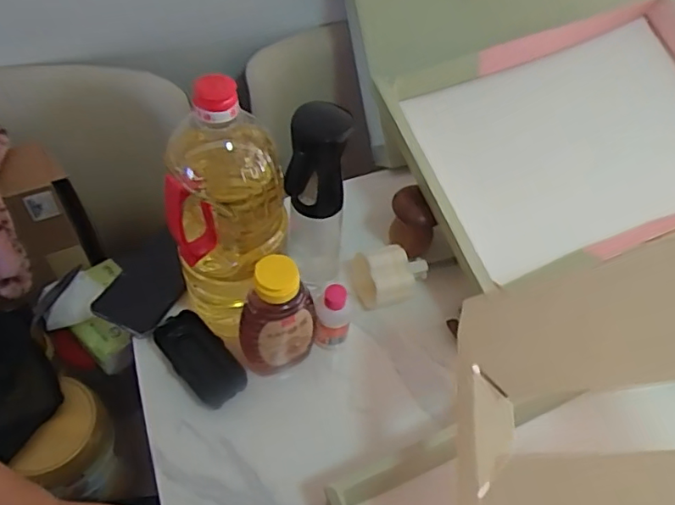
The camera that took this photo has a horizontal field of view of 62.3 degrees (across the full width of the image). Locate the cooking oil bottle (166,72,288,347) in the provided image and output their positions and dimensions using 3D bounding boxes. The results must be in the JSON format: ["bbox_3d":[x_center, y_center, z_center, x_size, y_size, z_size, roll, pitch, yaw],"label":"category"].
[{"bbox_3d":[-0.105,-0.033,0.529,0.106,0.275,0.106,-1,54,-6],"label":"cooking oil bottle"}]

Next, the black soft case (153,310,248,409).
[{"bbox_3d":[-0.142,0.109,0.581,0.053,0.019,0.109,-33,63,-25],"label":"black soft case"}]

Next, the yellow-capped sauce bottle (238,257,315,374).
[{"bbox_3d":[-0.060,0.064,0.555,0.075,0.160,0.051,-19,52,-18],"label":"yellow-capped sauce bottle"}]

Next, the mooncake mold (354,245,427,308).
[{"bbox_3d":[0.065,0.024,0.654,0.088,0.051,0.061,-19,58,-17],"label":"mooncake mold"}]

